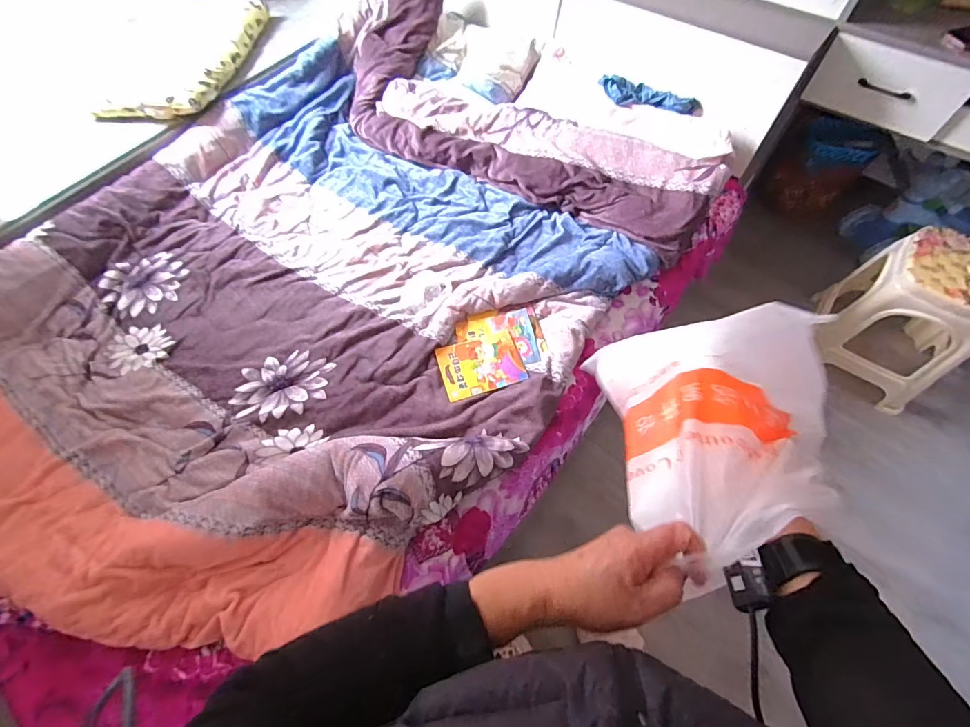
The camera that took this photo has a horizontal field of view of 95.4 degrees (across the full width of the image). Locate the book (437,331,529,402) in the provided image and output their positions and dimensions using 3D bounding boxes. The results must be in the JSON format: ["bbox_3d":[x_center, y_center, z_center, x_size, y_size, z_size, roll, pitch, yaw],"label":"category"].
[{"bbox_3d":[-0.009,0.001,1.053,0.189,0.011,0.156,-15,56,-8],"label":"book"}]

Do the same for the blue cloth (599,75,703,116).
[{"bbox_3d":[0.506,-0.826,1.376,0.334,0.045,0.085,29,67,16],"label":"blue cloth"}]

